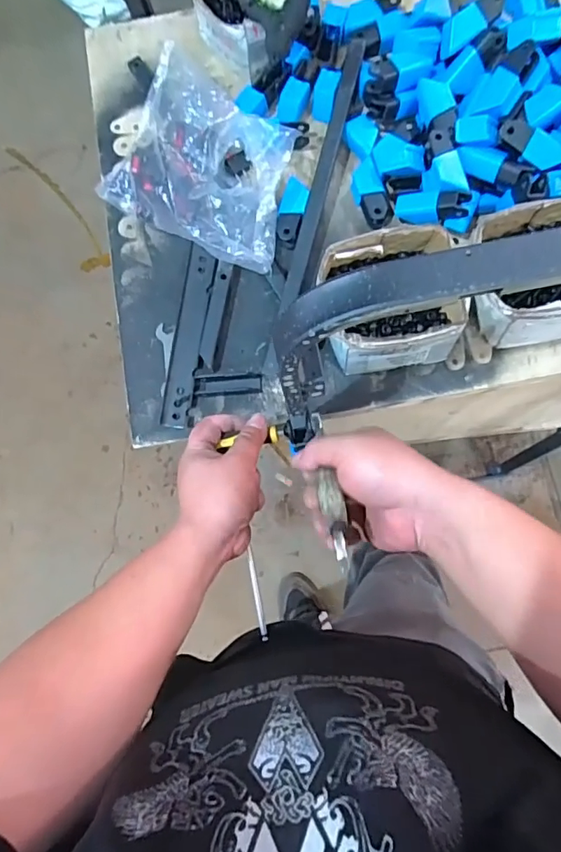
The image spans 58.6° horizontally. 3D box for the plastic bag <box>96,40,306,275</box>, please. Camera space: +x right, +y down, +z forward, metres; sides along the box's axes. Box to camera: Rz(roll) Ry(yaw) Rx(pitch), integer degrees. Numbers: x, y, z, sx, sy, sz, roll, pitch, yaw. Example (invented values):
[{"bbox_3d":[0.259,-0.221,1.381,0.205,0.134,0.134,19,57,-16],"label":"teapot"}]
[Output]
[{"bbox_3d":[-0.088,-0.329,0.625,0.260,0.055,0.196,32,84,9],"label":"plastic bag"}]

